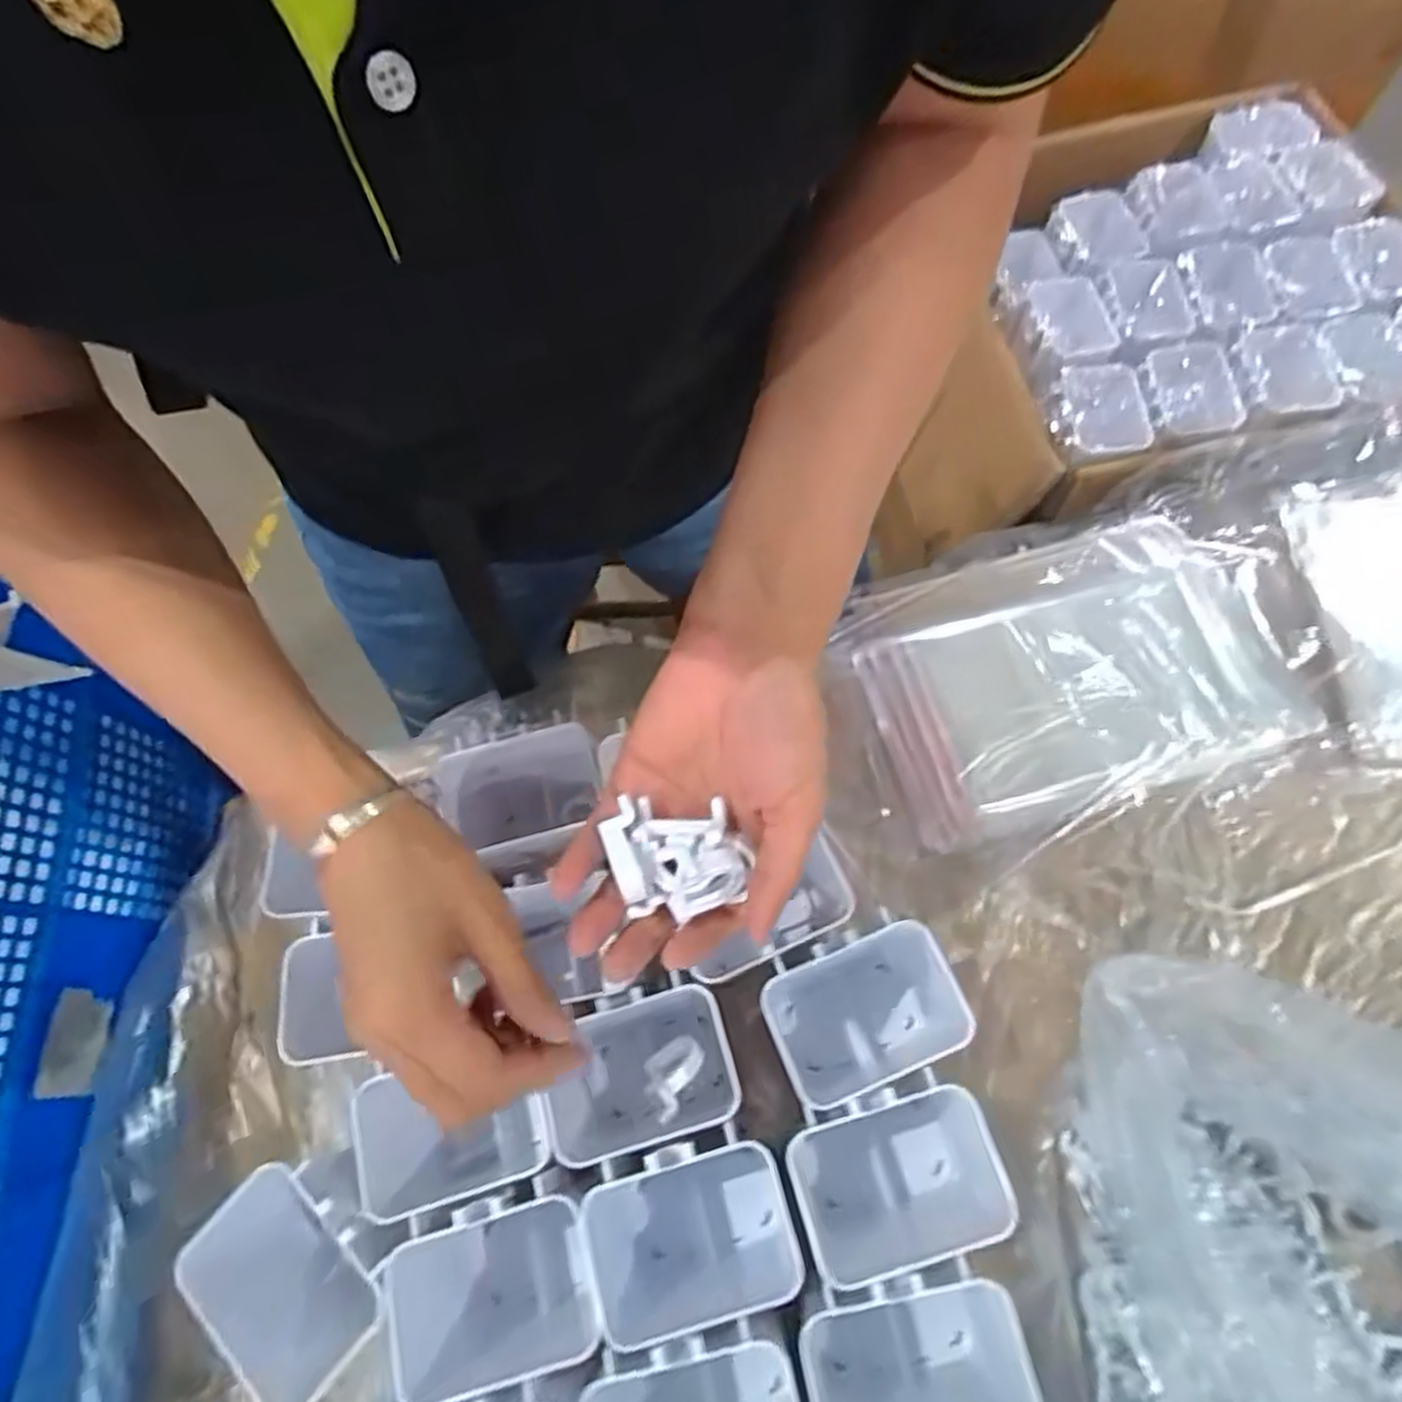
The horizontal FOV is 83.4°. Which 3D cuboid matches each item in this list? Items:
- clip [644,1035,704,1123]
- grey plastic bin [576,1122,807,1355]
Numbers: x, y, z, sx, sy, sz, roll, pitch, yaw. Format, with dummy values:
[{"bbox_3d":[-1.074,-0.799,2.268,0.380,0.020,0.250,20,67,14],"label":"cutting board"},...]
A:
[{"bbox_3d":[-0.016,0.184,0.389,0.023,0.010,0.038,26,73,13],"label":"clip"},{"bbox_3d":[-0.003,0.261,0.389,0.102,0.096,0.082,-17,67,-2],"label":"grey plastic bin"}]

